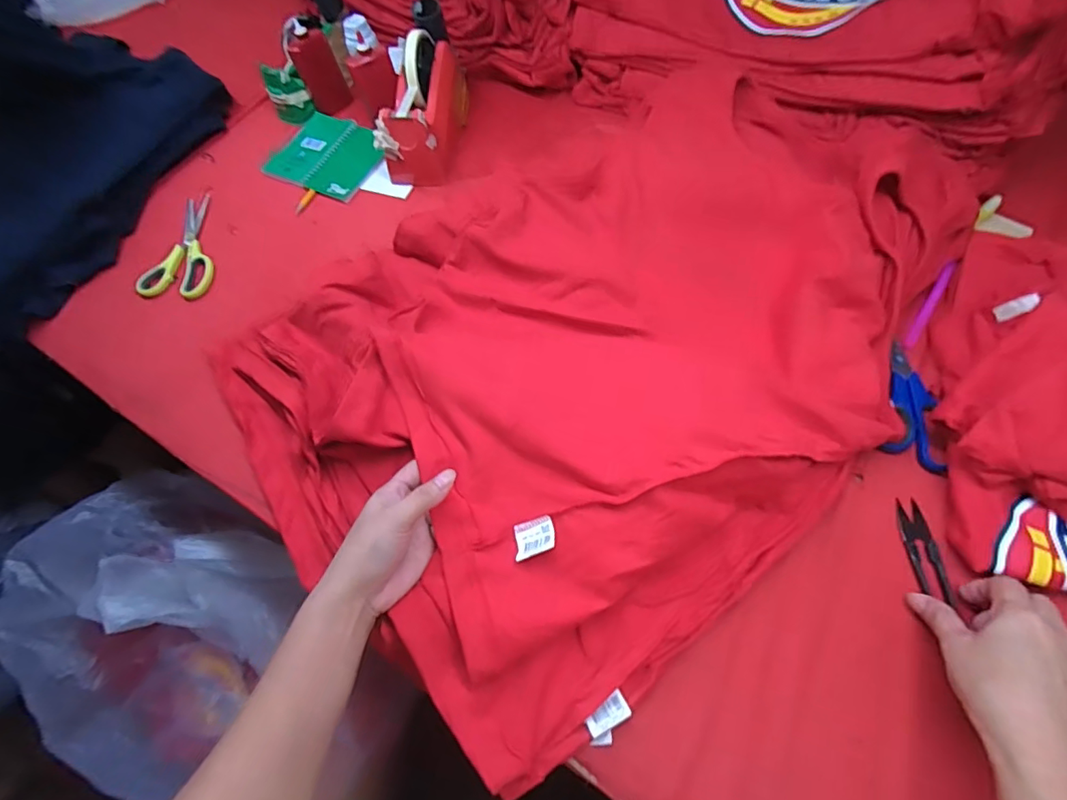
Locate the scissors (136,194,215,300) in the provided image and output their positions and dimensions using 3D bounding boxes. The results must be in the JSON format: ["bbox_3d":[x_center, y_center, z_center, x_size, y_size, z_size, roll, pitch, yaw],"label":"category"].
[{"bbox_3d":[-0.439,-0.198,0.664,0.083,0.015,0.165,5,60,7],"label":"scissors"}]

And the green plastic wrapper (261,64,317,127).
[{"bbox_3d":[-0.358,-0.448,0.749,0.053,0.068,0.024,-25,61,-11],"label":"green plastic wrapper"}]

